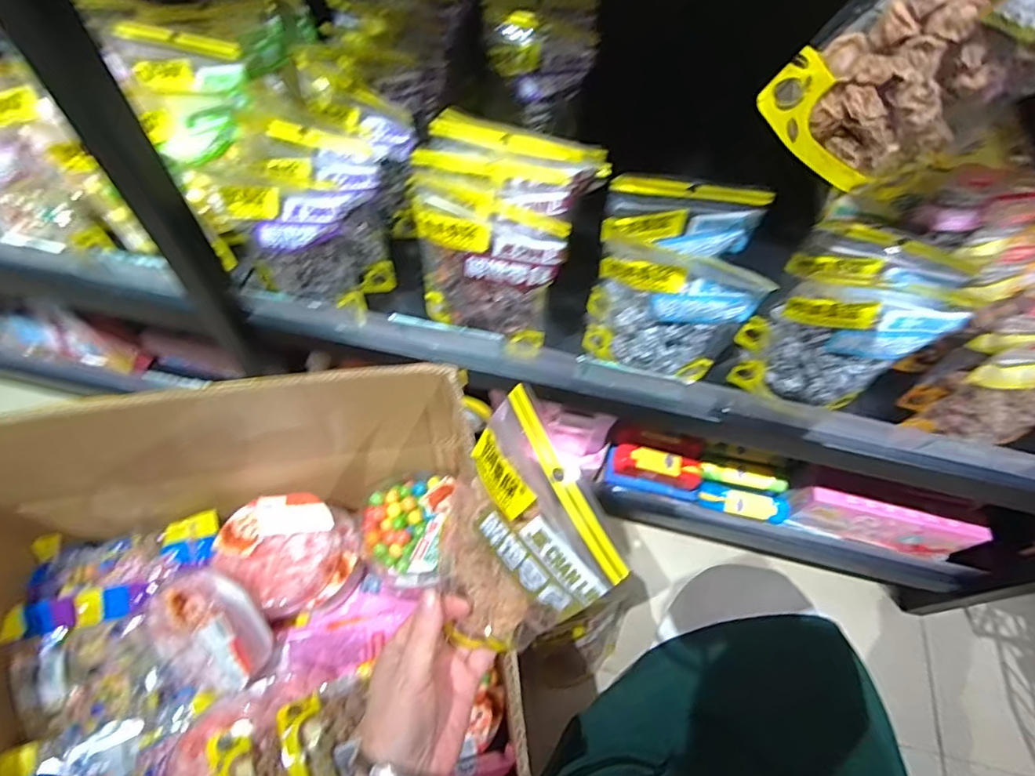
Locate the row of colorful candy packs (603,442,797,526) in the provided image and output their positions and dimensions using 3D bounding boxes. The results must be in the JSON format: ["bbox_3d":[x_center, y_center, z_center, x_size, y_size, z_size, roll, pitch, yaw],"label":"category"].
[{"bbox_3d":[0.216,0.113,0.667,0.210,0.058,0.056,16,61,5],"label":"row of colorful candy packs"}]

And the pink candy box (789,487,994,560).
[{"bbox_3d":[0.430,0.160,0.653,0.196,0.076,0.028,12,60,2],"label":"pink candy box"}]

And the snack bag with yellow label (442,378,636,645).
[{"bbox_3d":[-0.013,0.089,0.322,0.019,0.146,0.114,-3,53,-43],"label":"snack bag with yellow label"}]

